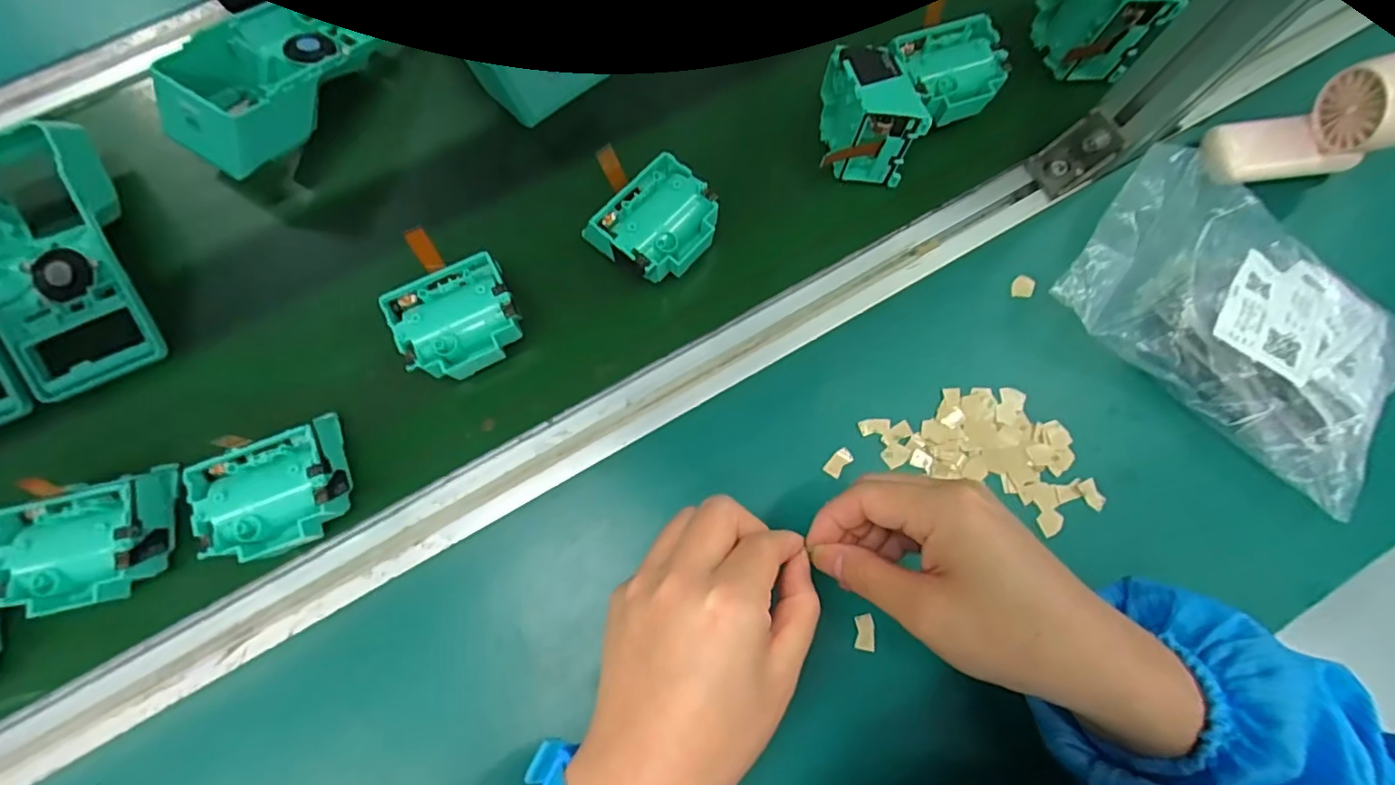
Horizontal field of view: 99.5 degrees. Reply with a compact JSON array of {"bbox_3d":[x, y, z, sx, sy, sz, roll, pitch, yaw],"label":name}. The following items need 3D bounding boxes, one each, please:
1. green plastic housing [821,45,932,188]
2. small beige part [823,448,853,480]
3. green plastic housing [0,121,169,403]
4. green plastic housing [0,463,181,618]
[{"bbox_3d":[0.117,-0.189,0.406,0.056,0.081,0.062,3,74,2],"label":"green plastic housing"},{"bbox_3d":[0.091,0.045,0.378,0.011,0.004,0.020,41,79,11],"label":"small beige part"},{"bbox_3d":[-0.428,-0.087,0.389,0.086,0.050,0.172,-25,76,-6],"label":"green plastic housing"},{"bbox_3d":[-0.357,0.088,0.351,0.076,0.043,0.072,-15,75,-3],"label":"green plastic housing"}]

